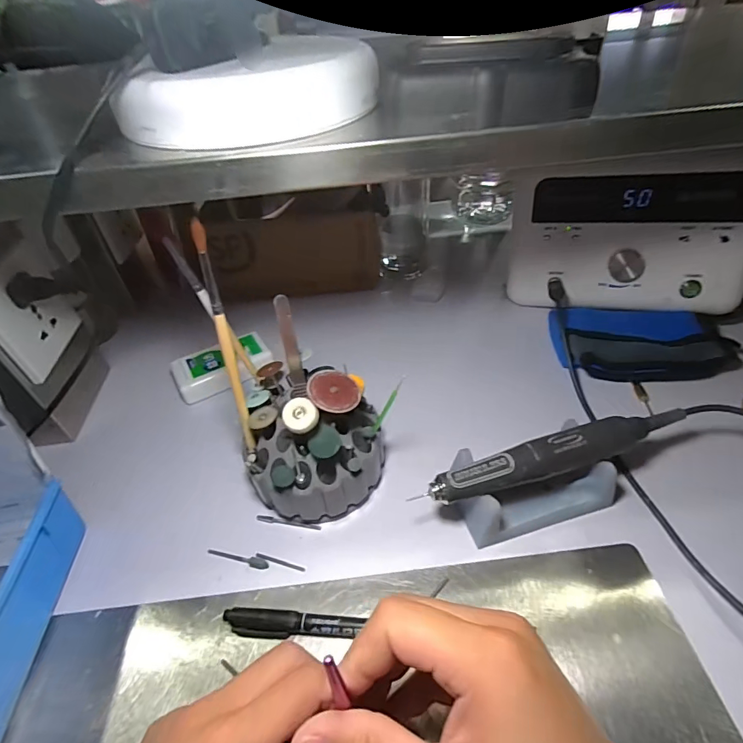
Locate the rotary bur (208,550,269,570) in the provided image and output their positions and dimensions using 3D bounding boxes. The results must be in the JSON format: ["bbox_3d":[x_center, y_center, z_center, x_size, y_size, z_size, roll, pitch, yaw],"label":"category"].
[{"bbox_3d":[-0.092,0.129,0.299,0.043,0.008,0.006,5,46,10],"label":"rotary bur"}]

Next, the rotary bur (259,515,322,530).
[{"bbox_3d":[-0.061,0.112,0.319,0.049,0.004,0.004,5,46,10],"label":"rotary bur"}]

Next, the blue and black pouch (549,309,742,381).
[{"bbox_3d":[0.259,-0.027,0.418,0.163,0.028,0.087,4,45,9],"label":"blue and black pouch"}]

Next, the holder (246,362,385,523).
[{"bbox_3d":[-0.041,0.050,0.310,0.095,0.102,0.078,-2,44,3],"label":"holder"}]

